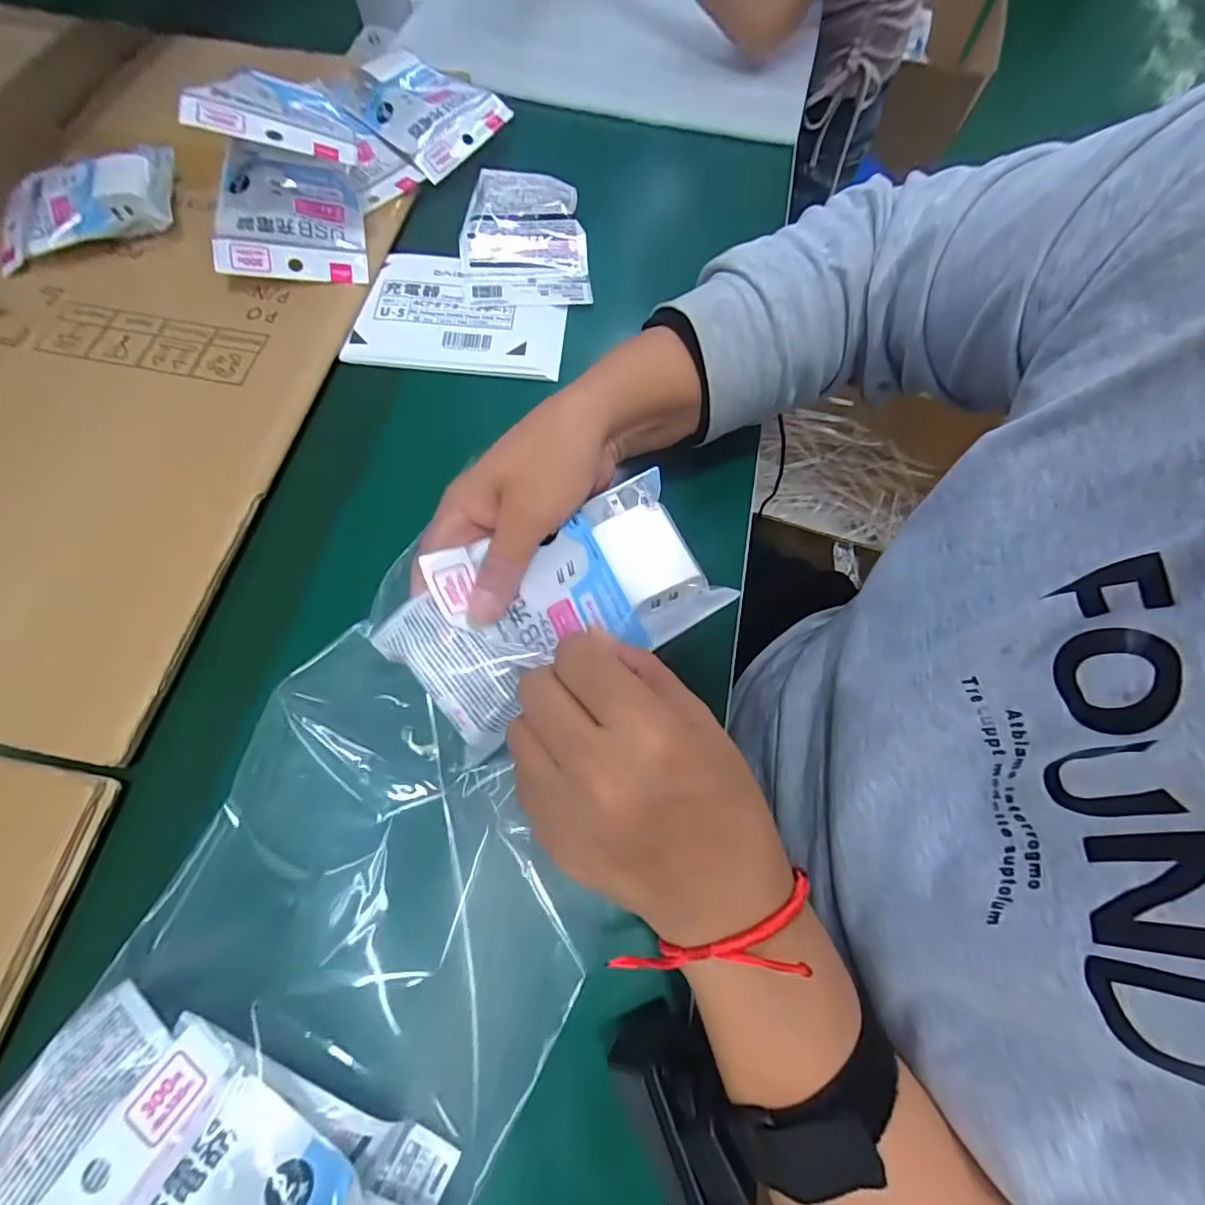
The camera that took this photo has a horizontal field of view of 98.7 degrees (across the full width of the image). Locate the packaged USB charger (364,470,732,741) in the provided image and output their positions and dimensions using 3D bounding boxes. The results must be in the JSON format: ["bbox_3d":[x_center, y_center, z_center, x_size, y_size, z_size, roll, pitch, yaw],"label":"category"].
[{"bbox_3d":[-0.030,0.001,0.254,0.157,0.022,0.086,-26,70,3],"label":"packaged USB charger"}]

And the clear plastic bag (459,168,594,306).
[{"bbox_3d":[-0.062,-0.287,0.405,0.095,0.031,0.114,-5,69,-4],"label":"clear plastic bag"}]

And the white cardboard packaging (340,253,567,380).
[{"bbox_3d":[-0.104,-0.215,0.388,0.151,0.010,0.104,7,66,0],"label":"white cardboard packaging"}]

